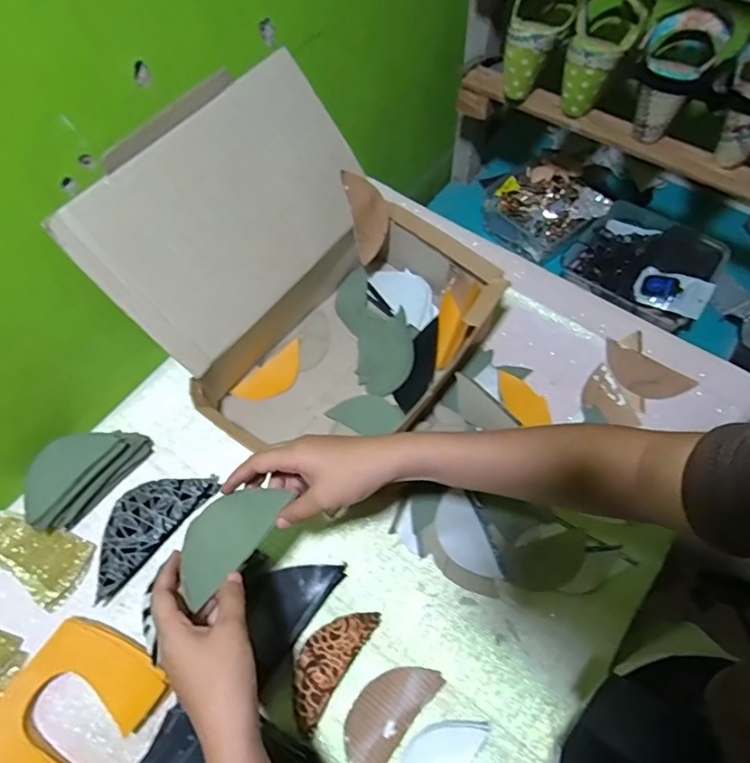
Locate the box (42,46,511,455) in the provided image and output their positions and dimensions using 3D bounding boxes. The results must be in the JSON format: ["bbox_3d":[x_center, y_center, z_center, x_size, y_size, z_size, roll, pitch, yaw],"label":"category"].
[{"bbox_3d":[-0.074,-0.108,0.565,0.336,0.251,0.311,-42,68,-19],"label":"box"}]

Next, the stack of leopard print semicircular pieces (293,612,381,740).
[{"bbox_3d":[-0.046,0.269,0.499,0.047,0.019,0.114,30,66,16],"label":"stack of leopard print semicircular pieces"}]

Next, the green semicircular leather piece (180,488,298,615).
[{"bbox_3d":[-0.120,0.122,0.414,0.050,0.006,0.106,39,70,3],"label":"green semicircular leather piece"}]

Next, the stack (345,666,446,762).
[{"bbox_3d":[0.008,0.311,0.477,0.054,0.011,0.117,35,67,18],"label":"stack"}]

